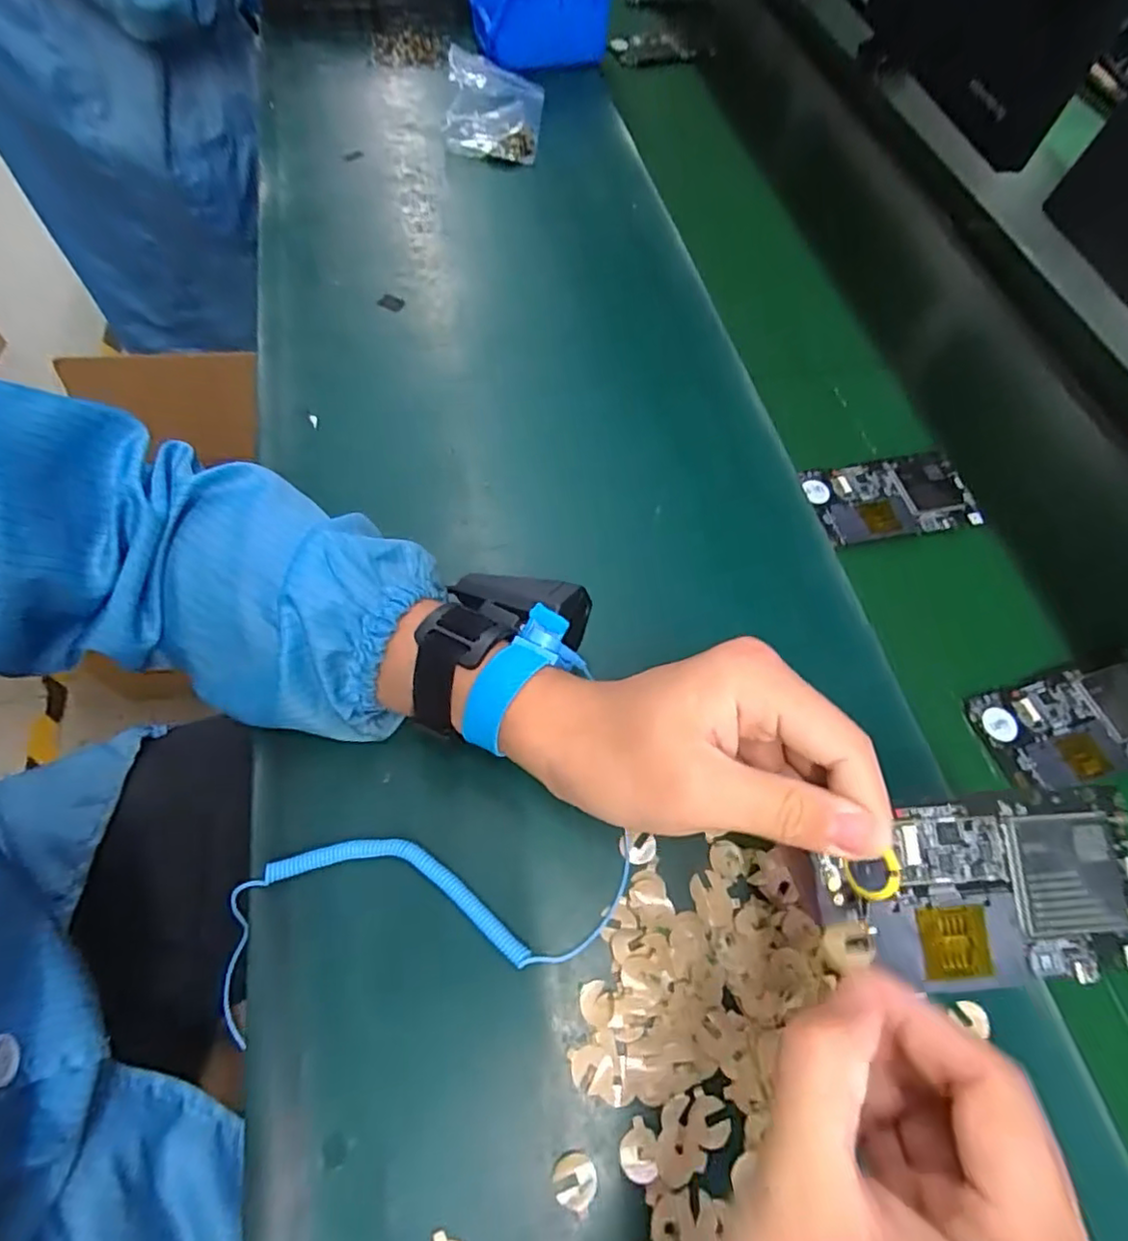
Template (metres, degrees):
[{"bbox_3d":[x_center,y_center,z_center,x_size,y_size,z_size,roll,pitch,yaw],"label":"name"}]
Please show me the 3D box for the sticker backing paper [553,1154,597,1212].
[{"bbox_3d":[0.005,0.227,0.251,0.017,0.004,0.017,-6,64,-5],"label":"sticker backing paper"}]

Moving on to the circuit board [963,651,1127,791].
[{"bbox_3d":[0.302,0.061,0.368,0.125,0.007,0.061,-14,65,-9],"label":"circuit board"}]

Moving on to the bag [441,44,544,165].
[{"bbox_3d":[-0.071,-0.495,0.611,0.093,0.040,0.124,4,62,0],"label":"bag"}]

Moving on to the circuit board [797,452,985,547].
[{"bbox_3d":[0.232,-0.086,0.440,0.117,0.008,0.066,-13,65,-9],"label":"circuit board"}]

